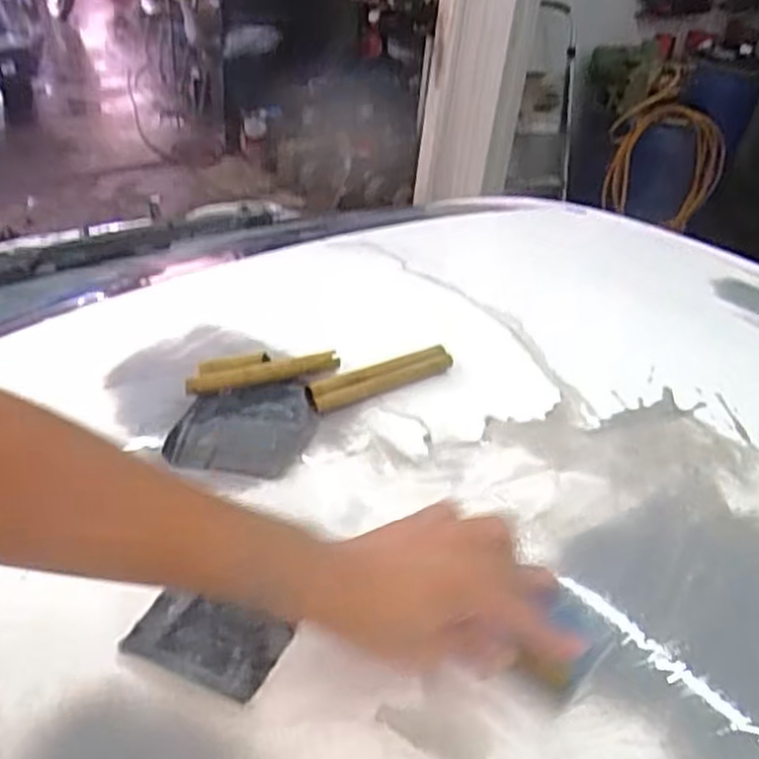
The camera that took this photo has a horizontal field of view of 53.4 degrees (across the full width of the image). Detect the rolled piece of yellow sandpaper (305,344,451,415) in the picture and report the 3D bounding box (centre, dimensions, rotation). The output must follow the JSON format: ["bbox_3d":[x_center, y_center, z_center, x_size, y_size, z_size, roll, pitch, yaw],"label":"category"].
[{"bbox_3d":[0.002,-0.001,0.677,0.138,0.019,0.025,-18,43,-22],"label":"rolled piece of yellow sandpaper"}]

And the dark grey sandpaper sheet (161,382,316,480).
[{"bbox_3d":[-0.114,0.040,0.635,0.111,0.010,0.115,5,39,4],"label":"dark grey sandpaper sheet"}]

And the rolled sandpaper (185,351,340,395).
[{"bbox_3d":[-0.106,-0.011,0.685,0.135,0.019,0.027,-11,41,-14],"label":"rolled sandpaper"}]

